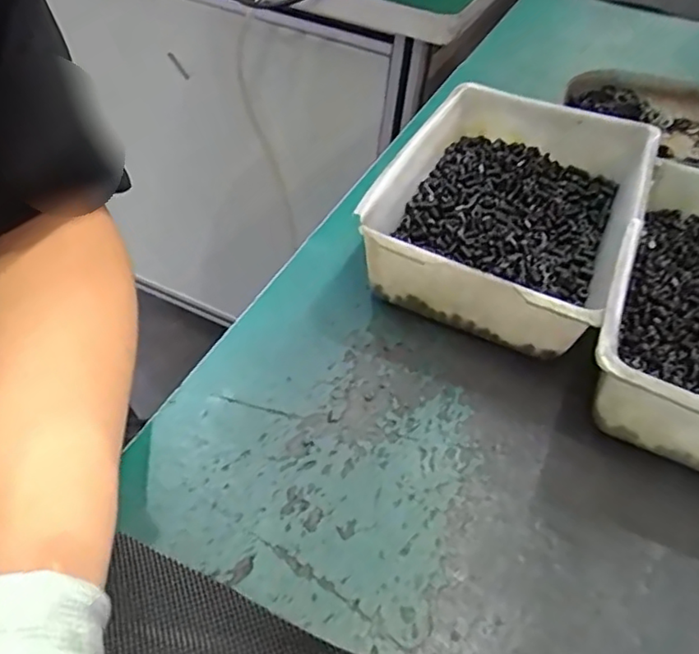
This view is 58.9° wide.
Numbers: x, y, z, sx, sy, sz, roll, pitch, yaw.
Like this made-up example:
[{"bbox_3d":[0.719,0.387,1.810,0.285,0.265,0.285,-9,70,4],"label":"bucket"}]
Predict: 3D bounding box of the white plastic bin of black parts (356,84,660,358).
[{"bbox_3d":[0.094,-0.071,0.376,0.140,0.059,0.201,23,48,18],"label":"white plastic bin of black parts"}]

